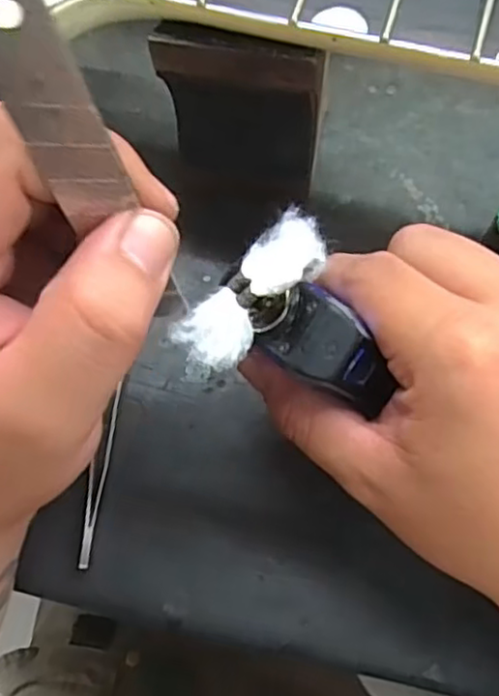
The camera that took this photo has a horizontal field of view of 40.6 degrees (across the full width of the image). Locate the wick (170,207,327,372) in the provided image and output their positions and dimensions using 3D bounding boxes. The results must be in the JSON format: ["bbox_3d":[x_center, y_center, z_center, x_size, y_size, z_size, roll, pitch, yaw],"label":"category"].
[{"bbox_3d":[0.001,-0.017,0.202,0.021,0.006,0.053,43,94,15],"label":"wick"}]

